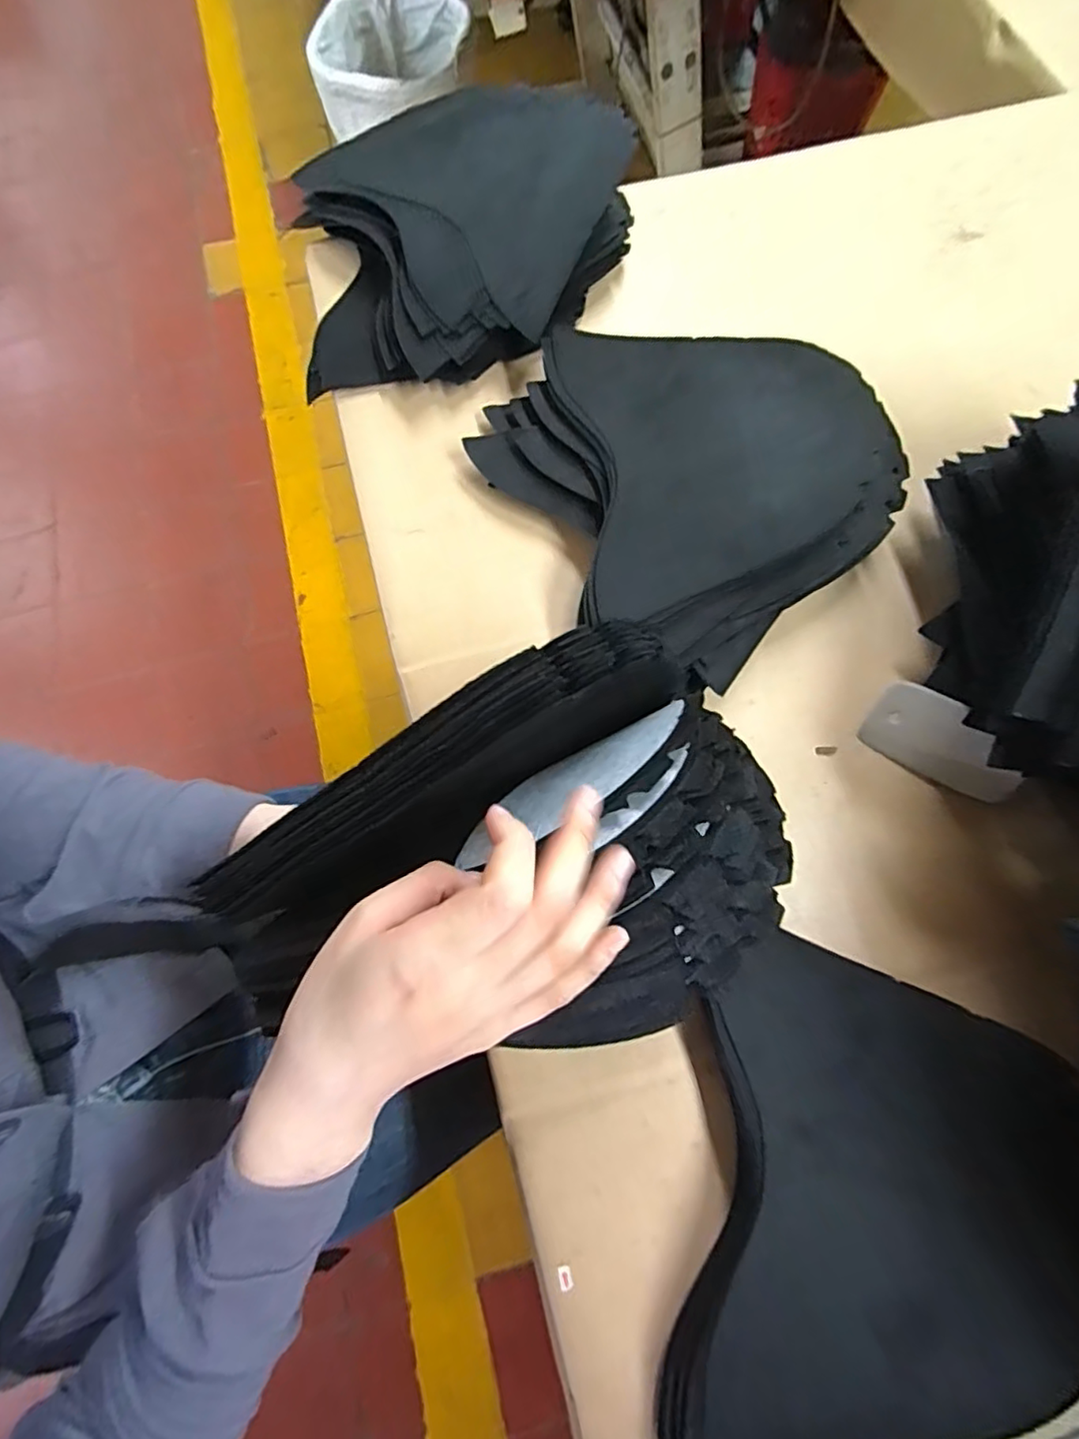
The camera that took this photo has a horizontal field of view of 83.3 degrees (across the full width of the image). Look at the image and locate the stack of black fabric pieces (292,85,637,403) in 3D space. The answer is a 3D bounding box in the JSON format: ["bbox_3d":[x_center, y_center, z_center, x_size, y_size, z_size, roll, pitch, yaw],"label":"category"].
[{"bbox_3d":[-0.068,-0.424,0.535,0.296,0.074,0.269,-5,73,-1],"label":"stack of black fabric pieces"}]

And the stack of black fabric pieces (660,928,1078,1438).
[{"bbox_3d":[0.189,0.263,0.325,0.213,0.046,0.251,9,73,4],"label":"stack of black fabric pieces"}]

